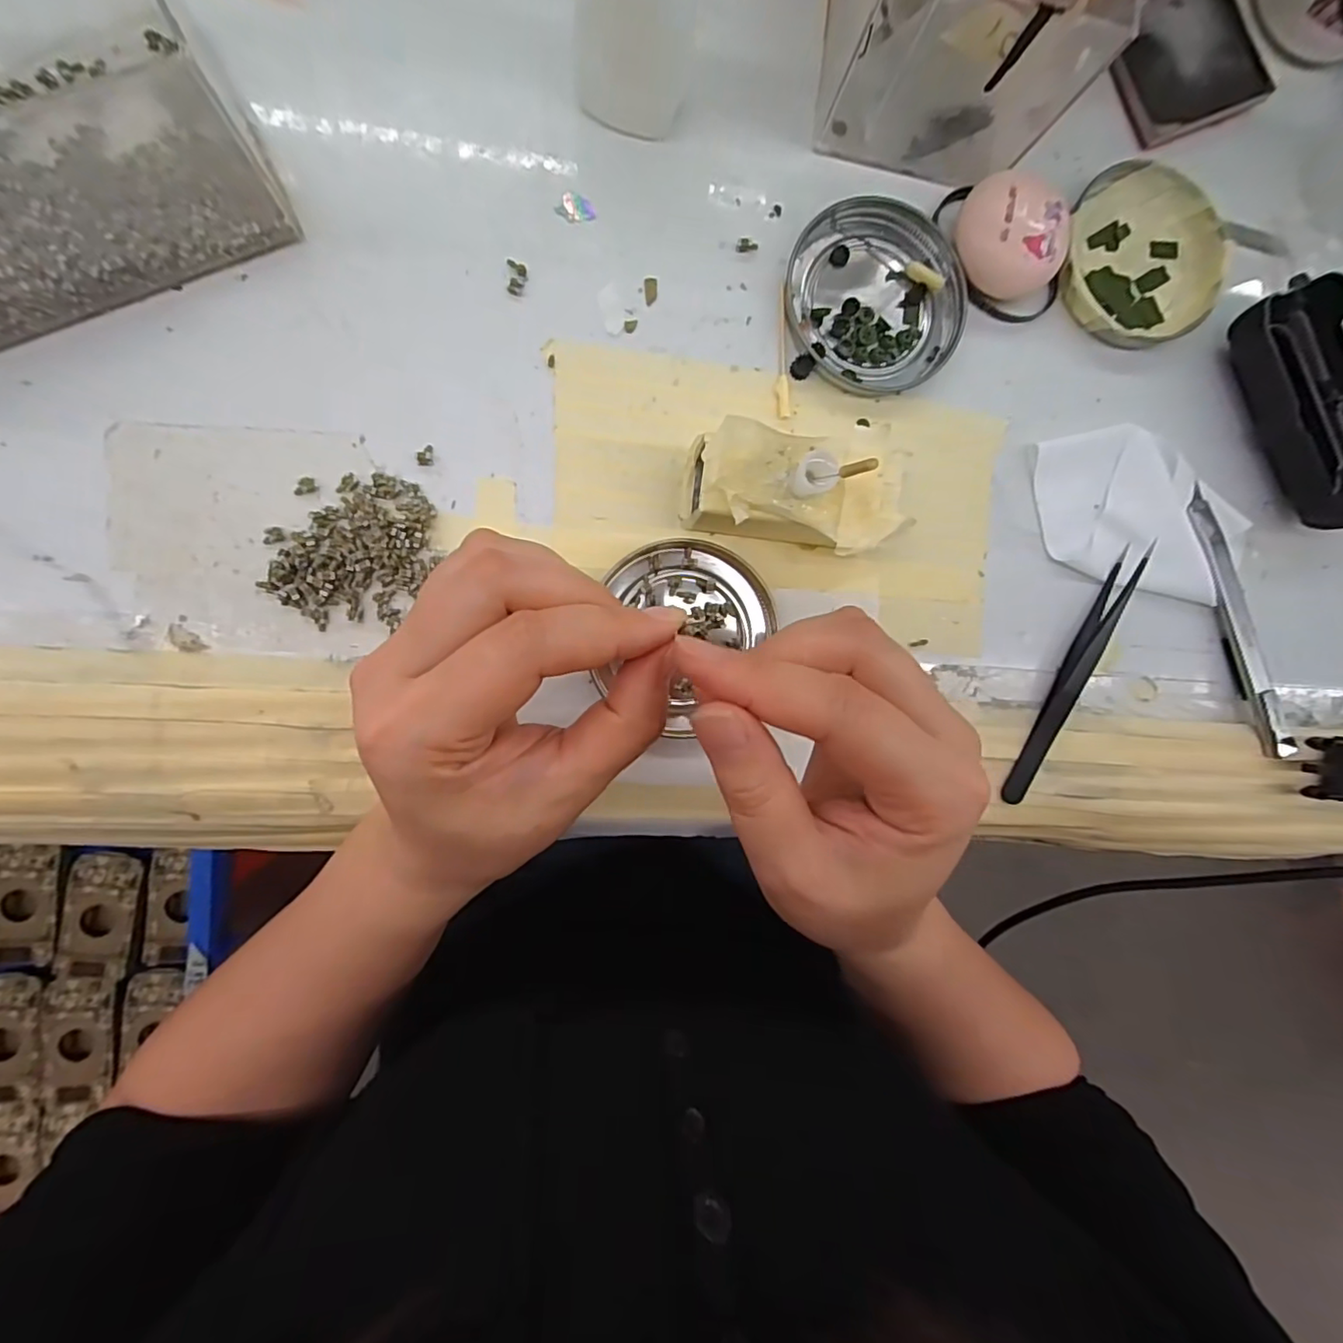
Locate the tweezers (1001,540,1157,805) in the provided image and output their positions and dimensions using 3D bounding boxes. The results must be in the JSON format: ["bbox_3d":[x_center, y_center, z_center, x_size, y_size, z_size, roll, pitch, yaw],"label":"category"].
[{"bbox_3d":[0.184,0.002,0.268,0.010,0.015,0.126,26,89,-8],"label":"tweezers"}]

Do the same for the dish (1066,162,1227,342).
[{"bbox_3d":[0.217,-0.188,0.271,0.075,0.010,0.081,0,92,-8],"label":"dish"}]

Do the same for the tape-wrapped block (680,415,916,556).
[{"bbox_3d":[0.049,-0.070,0.235,0.088,0.043,0.048,1,91,-8],"label":"tape-wrapped block"}]

